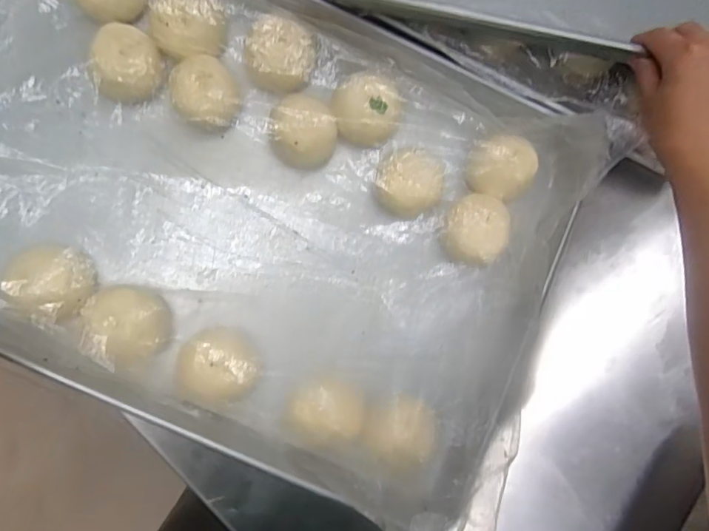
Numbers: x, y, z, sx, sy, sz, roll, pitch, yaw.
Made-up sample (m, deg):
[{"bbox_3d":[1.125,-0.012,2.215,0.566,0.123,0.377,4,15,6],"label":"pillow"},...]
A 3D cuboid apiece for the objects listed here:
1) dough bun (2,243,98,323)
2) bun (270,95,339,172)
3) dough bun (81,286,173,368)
[{"bbox_3d":[-0.260,0.014,0.410,0.066,0.031,0.063,10,83,-4],"label":"dough bun"},{"bbox_3d":[-0.048,-0.130,0.452,0.060,0.032,0.068,5,83,-4],"label":"bun"},{"bbox_3d":[-0.197,0.050,0.416,0.064,0.036,0.065,1,84,-5],"label":"dough bun"}]

